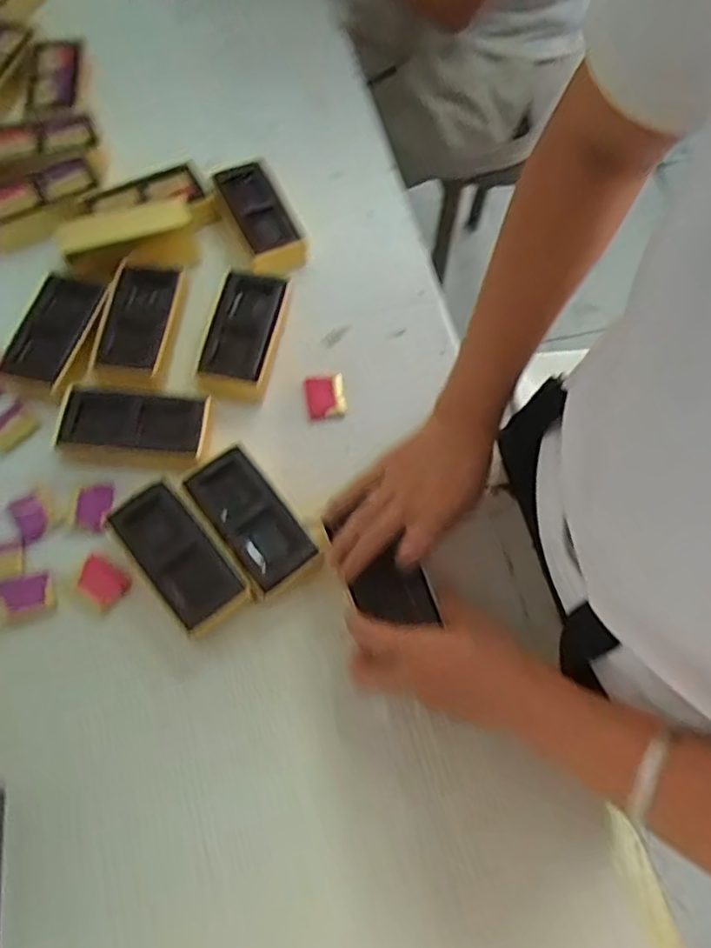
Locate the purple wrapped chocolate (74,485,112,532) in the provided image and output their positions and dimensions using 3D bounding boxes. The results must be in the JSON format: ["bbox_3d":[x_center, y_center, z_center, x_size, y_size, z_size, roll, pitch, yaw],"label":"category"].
[{"bbox_3d":[-0.204,0.024,0.511,0.023,0.008,0.037,11,67,4],"label":"purple wrapped chocolate"}]

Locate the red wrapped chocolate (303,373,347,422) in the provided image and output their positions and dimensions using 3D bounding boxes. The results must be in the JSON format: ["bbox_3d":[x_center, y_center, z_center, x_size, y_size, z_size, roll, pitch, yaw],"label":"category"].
[{"bbox_3d":[-0.026,-0.066,0.564,0.034,0.006,0.038,-9,67,-5],"label":"red wrapped chocolate"}]

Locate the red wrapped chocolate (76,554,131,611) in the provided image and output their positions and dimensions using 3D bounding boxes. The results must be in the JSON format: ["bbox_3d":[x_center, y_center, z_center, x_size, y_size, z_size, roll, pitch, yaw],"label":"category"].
[{"bbox_3d":[-0.192,0.081,0.495,0.036,0.008,0.029,37,70,14],"label":"red wrapped chocolate"}]

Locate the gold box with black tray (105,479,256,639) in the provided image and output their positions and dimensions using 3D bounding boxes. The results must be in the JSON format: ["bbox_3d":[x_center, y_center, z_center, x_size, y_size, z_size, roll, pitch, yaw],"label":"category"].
[{"bbox_3d":[-0.130,0.064,0.490,0.054,0.033,0.115,-38,72,-16],"label":"gold box with black tray"}]

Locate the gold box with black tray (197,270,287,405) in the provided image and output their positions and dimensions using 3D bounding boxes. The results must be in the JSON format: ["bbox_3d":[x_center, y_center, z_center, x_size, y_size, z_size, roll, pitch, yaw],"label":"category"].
[{"bbox_3d":[-0.097,-0.119,0.568,0.059,0.020,0.124,11,67,4],"label":"gold box with black tray"}]

